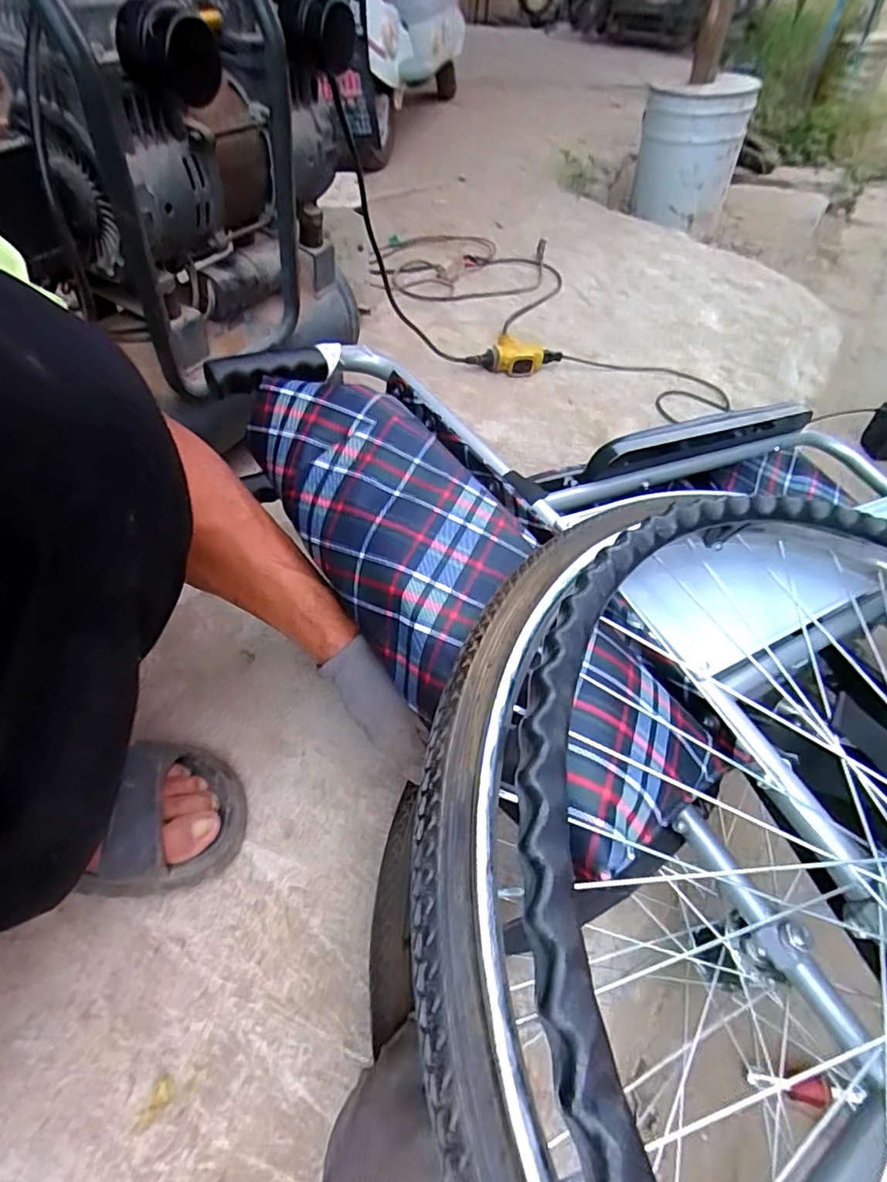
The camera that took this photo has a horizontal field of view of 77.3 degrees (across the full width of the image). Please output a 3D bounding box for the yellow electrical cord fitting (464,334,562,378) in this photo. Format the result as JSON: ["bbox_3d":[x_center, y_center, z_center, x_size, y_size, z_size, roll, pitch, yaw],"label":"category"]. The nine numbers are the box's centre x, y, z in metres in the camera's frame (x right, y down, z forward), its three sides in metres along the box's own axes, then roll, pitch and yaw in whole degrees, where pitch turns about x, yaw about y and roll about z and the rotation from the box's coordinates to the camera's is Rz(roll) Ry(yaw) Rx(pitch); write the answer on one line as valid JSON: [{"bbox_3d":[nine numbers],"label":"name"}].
[{"bbox_3d":[0.126,-0.408,0.962,0.172,0.041,0.050,-1,48,0],"label":"yellow electrical cord fitting"}]

